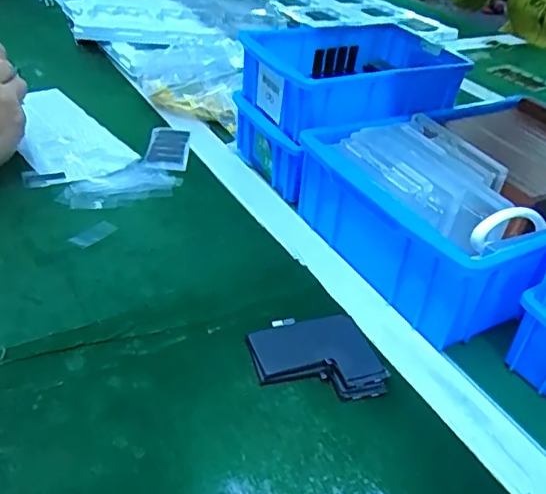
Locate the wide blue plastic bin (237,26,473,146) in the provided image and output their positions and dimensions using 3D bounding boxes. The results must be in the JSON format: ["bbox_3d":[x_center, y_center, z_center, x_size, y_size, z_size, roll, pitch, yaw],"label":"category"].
[{"bbox_3d":[0.084,-0.168,0.561,0.200,0.058,0.139,-13,40,-24],"label":"wide blue plastic bin"}]

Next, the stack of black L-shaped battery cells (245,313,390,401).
[{"bbox_3d":[0.027,0.073,0.369,0.080,0.012,0.065,-3,38,-14],"label":"stack of black L-shaped battery cells"}]

